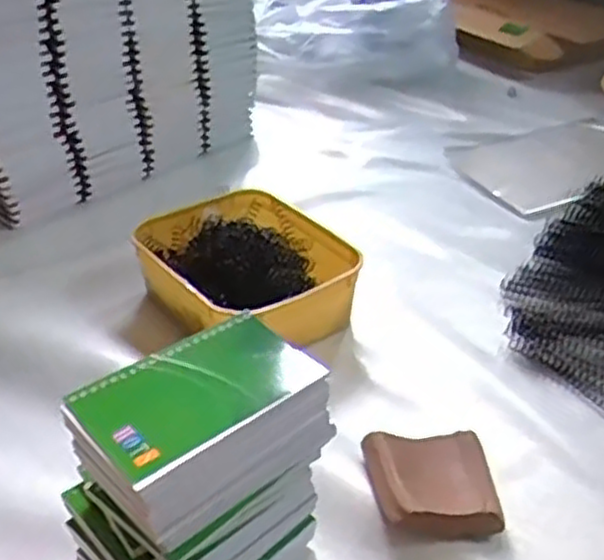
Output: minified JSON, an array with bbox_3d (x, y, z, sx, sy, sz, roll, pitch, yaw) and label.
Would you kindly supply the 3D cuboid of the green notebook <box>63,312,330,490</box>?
[{"bbox_3d":[-0.058,0.061,0.440,0.130,0.007,0.078,-25,40,-33],"label":"green notebook"}]

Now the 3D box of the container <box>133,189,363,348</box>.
[{"bbox_3d":[-0.055,-0.005,0.721,0.166,0.083,0.200,-23,39,-31],"label":"container"}]

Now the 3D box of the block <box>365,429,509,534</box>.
[{"bbox_3d":[0.093,0.140,0.533,0.085,0.028,0.091,-4,33,-6],"label":"block"}]

